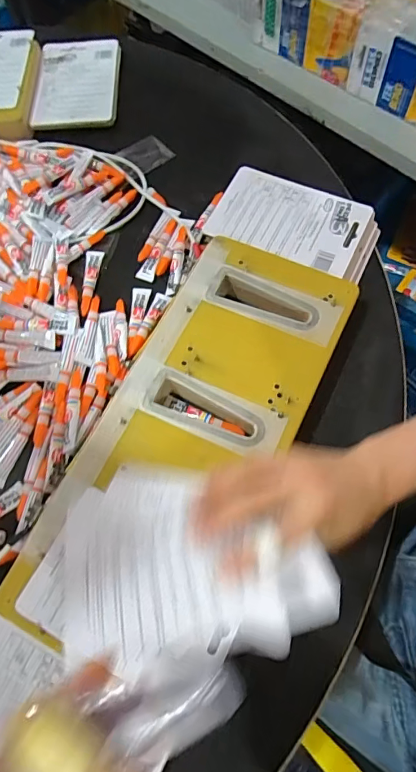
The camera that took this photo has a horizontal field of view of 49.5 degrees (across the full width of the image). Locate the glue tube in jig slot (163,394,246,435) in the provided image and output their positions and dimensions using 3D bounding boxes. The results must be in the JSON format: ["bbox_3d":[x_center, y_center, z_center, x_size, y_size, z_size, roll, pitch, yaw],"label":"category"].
[{"bbox_3d":[-0.005,0.031,0.448,0.088,0.009,0.013,25,74,13],"label":"glue tube in jig slot"}]

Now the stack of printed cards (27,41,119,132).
[{"bbox_3d":[-0.186,-0.437,0.642,0.118,0.014,0.180,-4,70,4],"label":"stack of printed cards"}]

